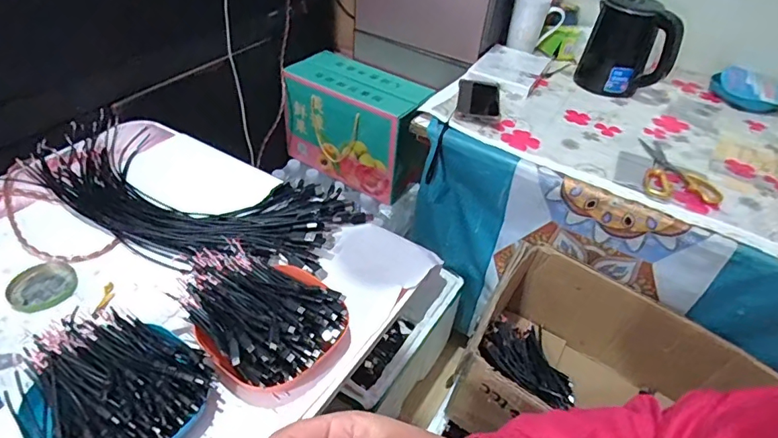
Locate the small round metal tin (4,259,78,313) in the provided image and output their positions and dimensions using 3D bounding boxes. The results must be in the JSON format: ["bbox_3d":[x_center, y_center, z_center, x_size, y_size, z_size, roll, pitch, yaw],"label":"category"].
[{"bbox_3d":[-0.391,0.075,0.551,0.065,0.011,0.060,4,42,-3],"label":"small round metal tin"}]

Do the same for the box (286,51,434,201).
[{"bbox_3d":[-0.073,-0.224,1.182,0.321,0.239,0.159,26,45,20],"label":"box"}]

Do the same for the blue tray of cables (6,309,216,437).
[{"bbox_3d":[-0.250,0.150,0.442,0.168,0.055,0.140,35,49,28],"label":"blue tray of cables"}]

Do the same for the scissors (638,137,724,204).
[{"bbox_3d":[0.468,-0.079,0.791,0.111,0.012,0.172,17,43,11],"label":"scissors"}]

